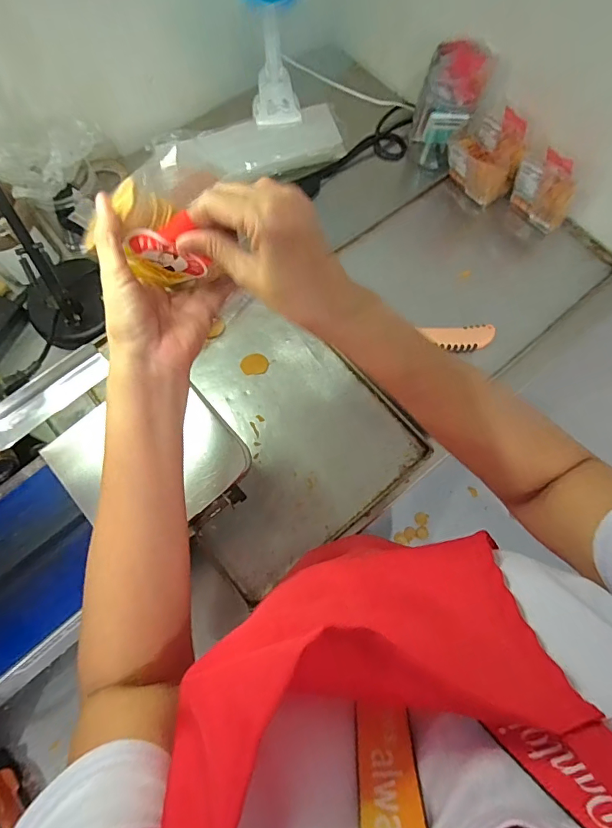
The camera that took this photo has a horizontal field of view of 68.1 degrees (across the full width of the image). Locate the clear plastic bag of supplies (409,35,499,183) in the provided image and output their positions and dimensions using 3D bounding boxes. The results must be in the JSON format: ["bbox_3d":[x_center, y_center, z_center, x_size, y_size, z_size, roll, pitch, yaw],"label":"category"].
[{"bbox_3d":[0.220,-0.474,0.722,0.096,0.176,0.090,16,72,6],"label":"clear plastic bag of supplies"}]

